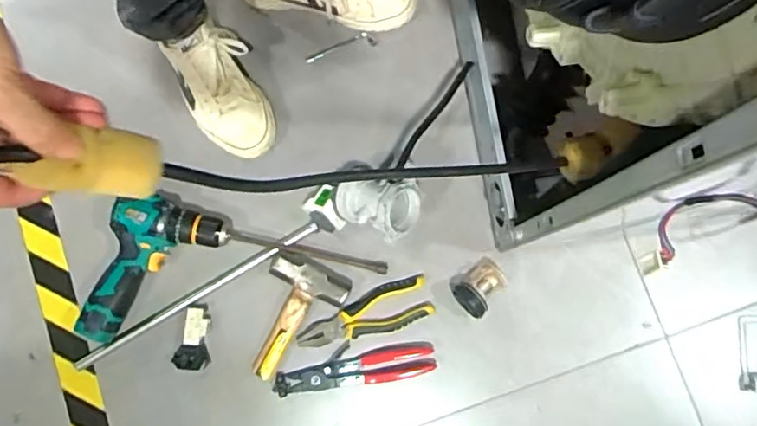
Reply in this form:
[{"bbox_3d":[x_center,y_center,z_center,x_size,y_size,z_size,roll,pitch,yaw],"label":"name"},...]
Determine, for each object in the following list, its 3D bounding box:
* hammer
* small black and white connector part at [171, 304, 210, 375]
[{"bbox_3d":[-0.126,0.143,0.784,0.113,0.043,0.167,30,82,6],"label":"hammer"},{"bbox_3d":[-0.258,0.174,0.794,0.045,0.022,0.089,1,80,1],"label":"small black and white connector part"}]

